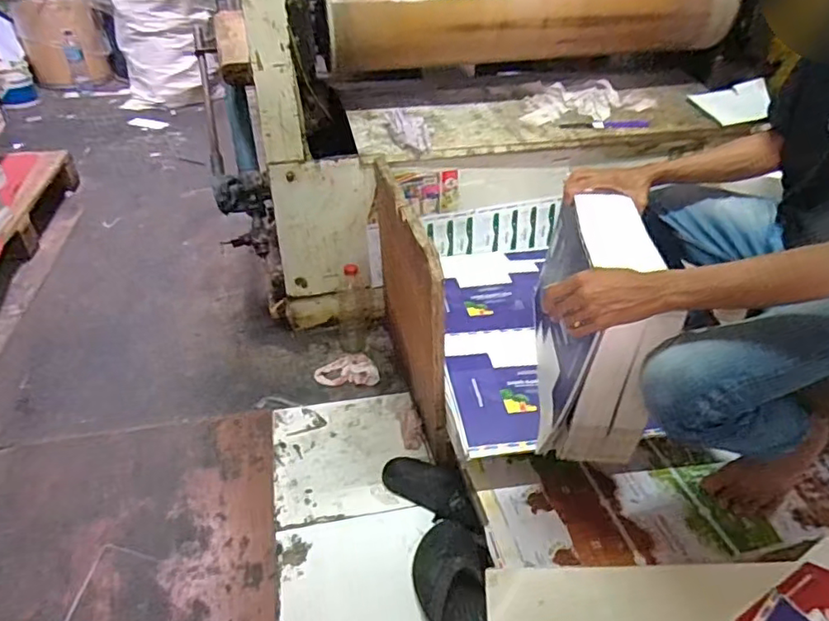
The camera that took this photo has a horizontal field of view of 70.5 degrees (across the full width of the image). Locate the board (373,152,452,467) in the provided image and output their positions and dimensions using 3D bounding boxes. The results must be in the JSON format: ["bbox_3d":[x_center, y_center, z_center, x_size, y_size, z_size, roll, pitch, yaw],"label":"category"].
[{"bbox_3d":[-0.015,-0.018,1.169,0.022,0.429,0.522,-9,38,-11],"label":"board"}]

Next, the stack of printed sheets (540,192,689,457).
[{"bbox_3d":[0.288,0.011,0.957,0.144,0.274,0.364,4,37,6],"label":"stack of printed sheets"}]

